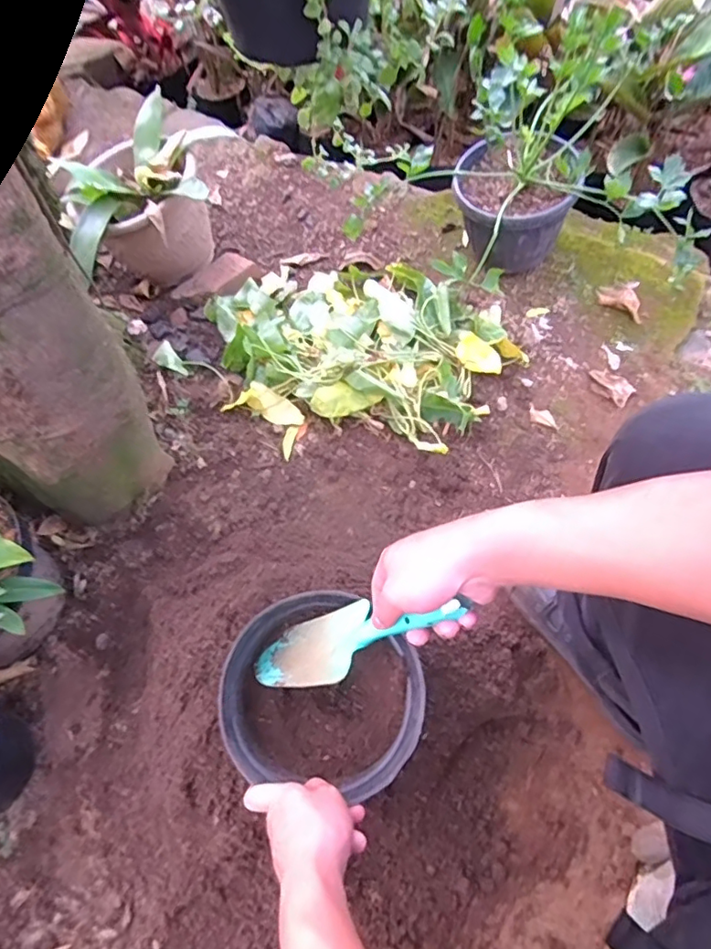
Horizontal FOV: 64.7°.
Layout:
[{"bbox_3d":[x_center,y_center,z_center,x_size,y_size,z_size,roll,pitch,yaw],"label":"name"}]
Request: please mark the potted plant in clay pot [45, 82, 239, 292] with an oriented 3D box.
[{"bbox_3d":[-0.362,-0.457,0.999,0.278,0.234,0.253,-13,64,-3],"label":"potted plant in clay pot"}]

